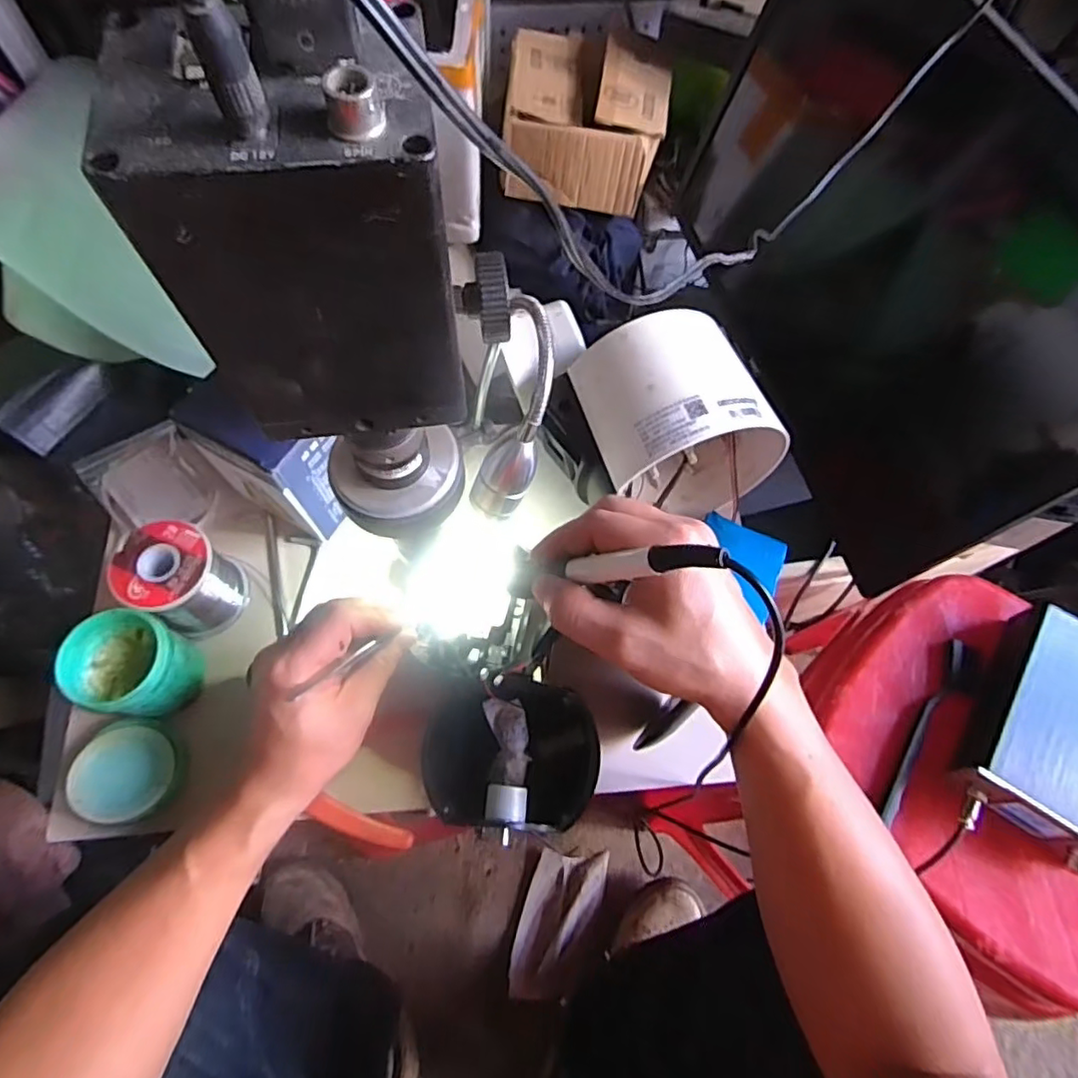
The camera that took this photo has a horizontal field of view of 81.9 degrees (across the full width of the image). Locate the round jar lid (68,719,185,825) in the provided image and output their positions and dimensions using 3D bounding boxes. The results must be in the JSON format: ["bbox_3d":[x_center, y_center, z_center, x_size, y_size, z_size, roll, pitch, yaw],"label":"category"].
[{"bbox_3d":[-0.266,0.150,0.403,0.058,0.017,0.061,1,65,-2],"label":"round jar lid"}]

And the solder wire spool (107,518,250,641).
[{"bbox_3d":[-0.249,0.032,0.436,0.057,0.073,0.060,1,65,-2],"label":"solder wire spool"}]

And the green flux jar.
[{"bbox_3d":[-0.265,0.082,0.403,0.065,0.054,0.058,20,65,6],"label":"green flux jar"}]

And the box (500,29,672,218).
[{"bbox_3d":[0.063,-0.581,0.859,0.207,0.102,0.242,6,64,0],"label":"box"}]

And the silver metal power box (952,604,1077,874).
[{"bbox_3d":[0.380,0.145,0.454,0.101,0.053,0.173,35,68,13],"label":"silver metal power box"}]

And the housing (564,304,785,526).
[{"bbox_3d":[0.099,-0.079,0.459,0.134,0.135,0.105,-15,66,-10],"label":"housing"}]

